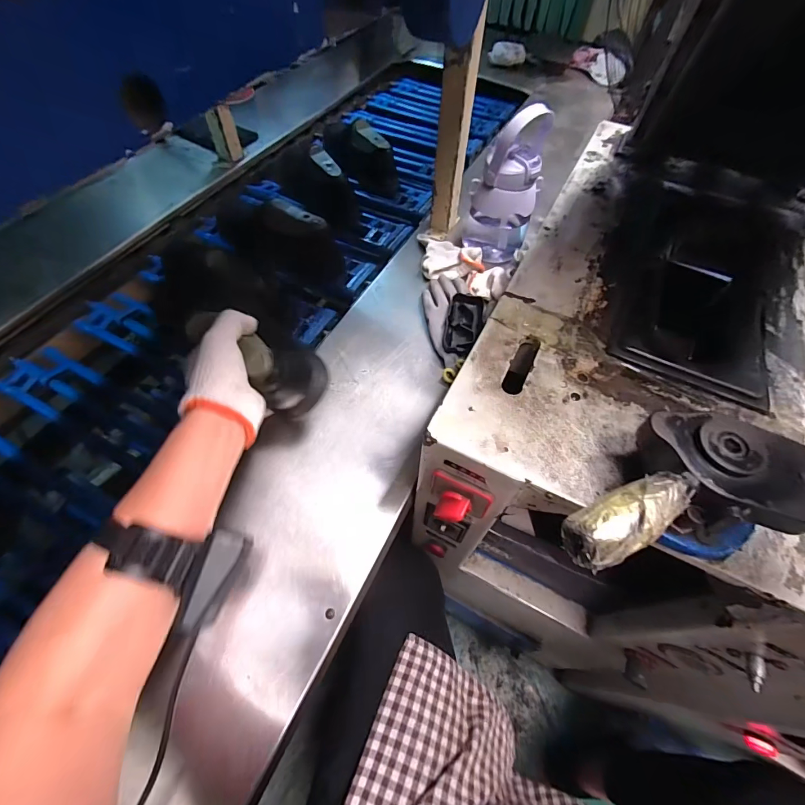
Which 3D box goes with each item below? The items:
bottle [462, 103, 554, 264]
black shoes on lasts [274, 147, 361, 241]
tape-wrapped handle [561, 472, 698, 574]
[{"bbox_3d":[0.170,-0.345,0.649,0.104,0.247,0.081,17,60,9],"label":"bottle"},{"bbox_3d":[-0.179,-0.460,0.794,0.086,0.095,0.279,-39,66,-22],"label":"black shoes on lasts"},{"bbox_3d":[0.146,0.071,0.245,0.090,0.025,0.034,-22,61,-14],"label":"tape-wrapped handle"}]

